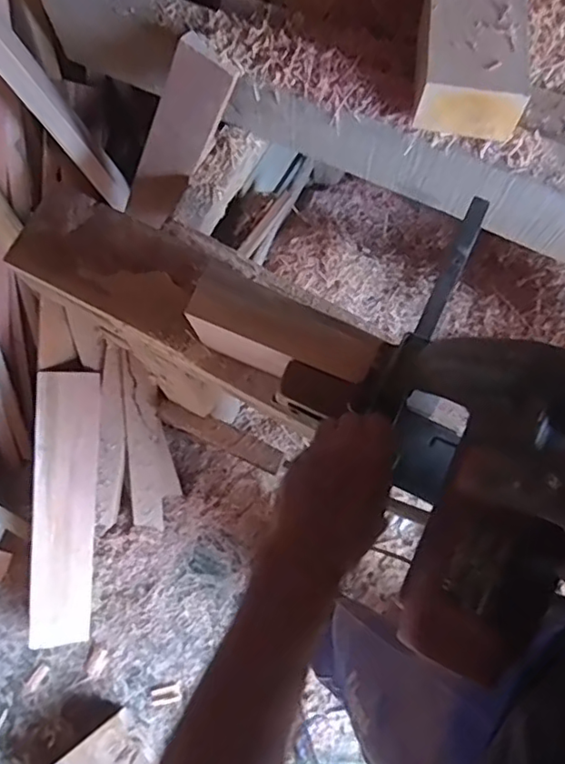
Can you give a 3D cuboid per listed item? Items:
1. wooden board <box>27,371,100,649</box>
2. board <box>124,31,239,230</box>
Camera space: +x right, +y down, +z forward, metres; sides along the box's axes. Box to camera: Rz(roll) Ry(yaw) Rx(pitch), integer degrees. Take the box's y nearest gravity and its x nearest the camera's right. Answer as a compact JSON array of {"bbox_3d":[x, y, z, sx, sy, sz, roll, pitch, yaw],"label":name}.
[{"bbox_3d":[-0.411,0.248,1.125,0.120,0.024,0.539,0,103,-33],"label":"wooden board"},{"bbox_3d":[-0.146,-0.321,0.797,0.083,0.264,0.019,40,43,-1],"label":"board"}]

